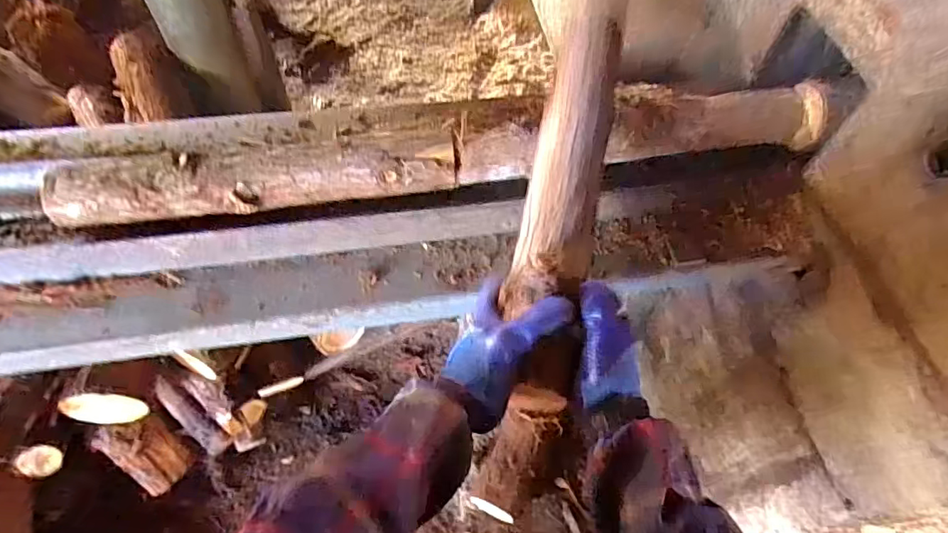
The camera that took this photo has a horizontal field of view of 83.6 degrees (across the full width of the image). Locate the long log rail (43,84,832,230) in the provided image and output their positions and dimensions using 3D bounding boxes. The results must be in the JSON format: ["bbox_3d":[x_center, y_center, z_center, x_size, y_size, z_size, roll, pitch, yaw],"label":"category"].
[{"bbox_3d":[-0.001,-0.144,0.656,0.914,0.068,0.085,-7,56,-9],"label":"long log rail"}]

